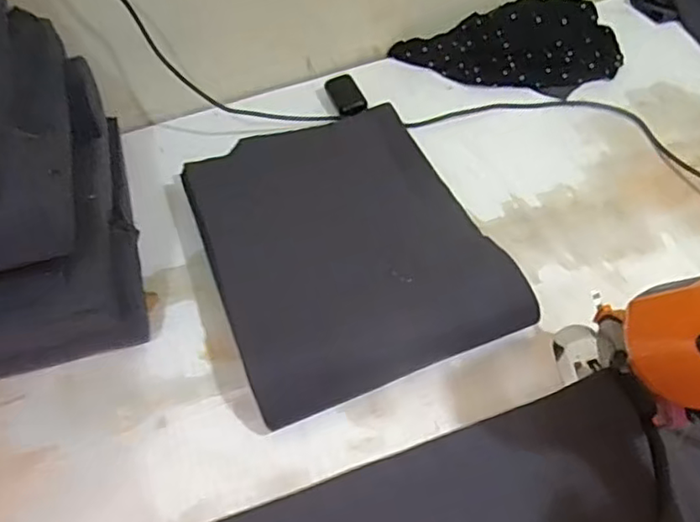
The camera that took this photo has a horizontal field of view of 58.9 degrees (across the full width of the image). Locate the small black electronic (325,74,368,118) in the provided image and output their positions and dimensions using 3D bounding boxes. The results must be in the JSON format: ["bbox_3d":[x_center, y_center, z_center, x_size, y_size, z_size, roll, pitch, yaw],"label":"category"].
[{"bbox_3d":[-0.005,-0.241,0.903,0.044,0.022,0.077,-20,53,-11],"label":"small black electronic"}]

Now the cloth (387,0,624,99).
[{"bbox_3d":[0.239,-0.307,0.924,0.317,0.036,0.161,-8,71,3],"label":"cloth"}]

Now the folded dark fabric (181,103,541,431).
[{"bbox_3d":[-0.008,-0.025,0.717,0.299,0.069,0.380,-20,53,-10],"label":"folded dark fabric"}]

